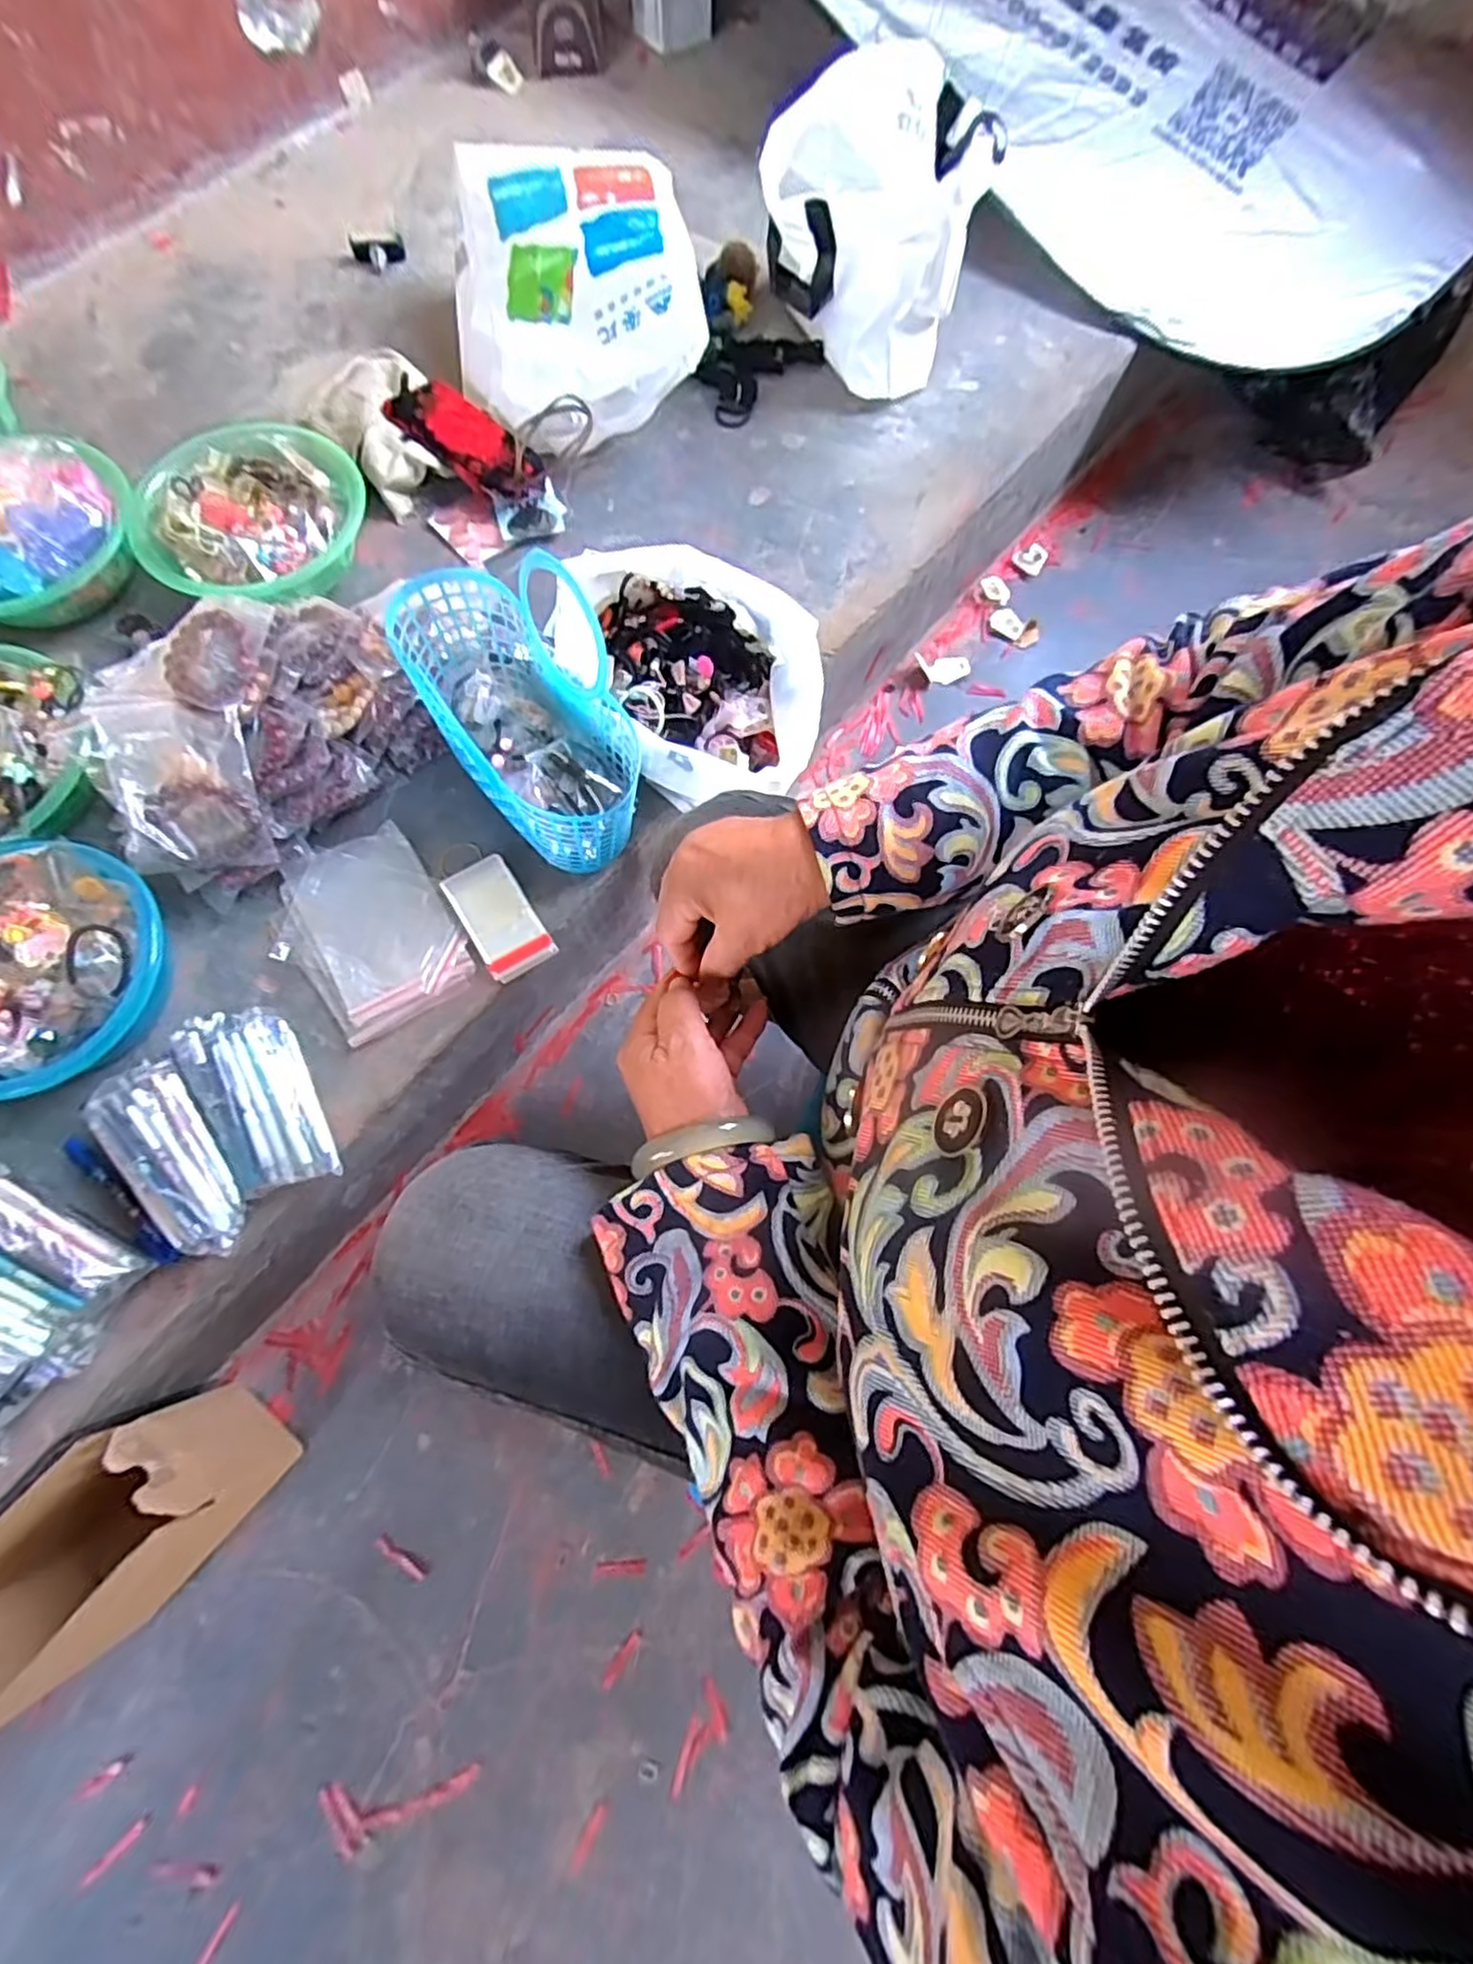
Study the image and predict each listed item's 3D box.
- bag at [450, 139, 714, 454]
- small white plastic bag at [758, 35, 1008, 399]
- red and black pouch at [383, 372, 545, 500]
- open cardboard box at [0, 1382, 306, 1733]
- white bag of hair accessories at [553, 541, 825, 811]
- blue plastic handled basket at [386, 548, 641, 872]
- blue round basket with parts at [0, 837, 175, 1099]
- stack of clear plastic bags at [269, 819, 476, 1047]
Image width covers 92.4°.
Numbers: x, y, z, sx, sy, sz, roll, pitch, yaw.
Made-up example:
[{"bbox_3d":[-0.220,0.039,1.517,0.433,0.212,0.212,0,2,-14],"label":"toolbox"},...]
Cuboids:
[{"bbox_3d":[-0.198,-0.822,0.860,0.285,0.138,0.333,-7,73,-4],"label":"bag"},{"bbox_3d":[0.166,-0.940,0.875,0.256,0.202,0.266,19,73,4],"label":"small white plastic bag"},{"bbox_3d":[-0.319,-0.648,0.853,0.201,0.044,0.098,34,75,8],"label":"red and black pouch"},{"bbox_3d":[-0.551,0.494,0.627,0.122,0.178,0.225,44,76,11],"label":"open cardboard box"},{"bbox_3d":[-0.038,-0.299,0.711,0.240,0.144,0.246,9,73,1],"label":"white bag of hair accessories"},{"bbox_3d":[-0.196,-0.252,0.654,0.161,0.201,0.266,-24,75,-9],"label":"blue plastic handled basket"},{"bbox_3d":[-0.624,-0.009,0.631,0.198,0.087,0.216,12,73,2],"label":"blue round basket with parts"},{"bbox_3d":[-0.358,-0.051,0.691,0.151,0.012,0.200,-38,78,-12],"label":"stack of clear plastic bags"}]

